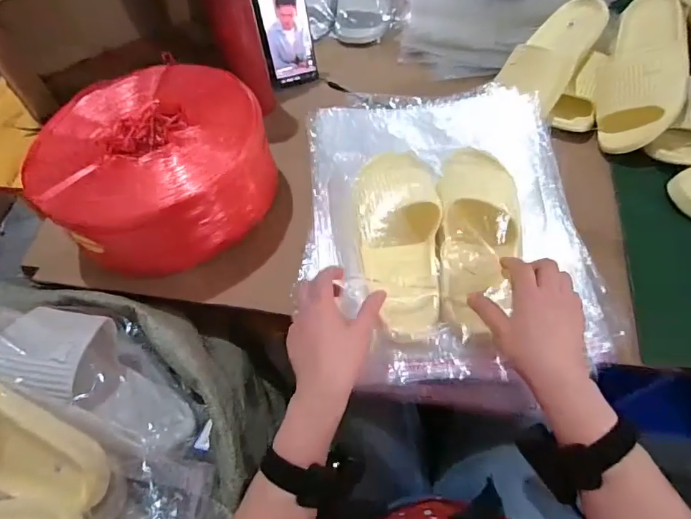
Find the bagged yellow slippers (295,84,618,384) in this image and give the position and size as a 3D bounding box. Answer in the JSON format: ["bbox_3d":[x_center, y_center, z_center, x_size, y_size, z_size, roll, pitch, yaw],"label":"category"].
[{"bbox_3d":[0.112,-0.057,0.553,0.338,0.079,0.420,-5,58,1],"label":"bagged yellow slippers"}]

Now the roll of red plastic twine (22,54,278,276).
[{"bbox_3d":[-0.249,-0.114,0.590,0.260,0.154,0.265,-2,58,3],"label":"roll of red plastic twine"}]

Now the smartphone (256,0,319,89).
[{"bbox_3d":[-0.094,-0.369,0.714,0.080,0.158,0.010,-13,35,-7],"label":"smartphone"}]

